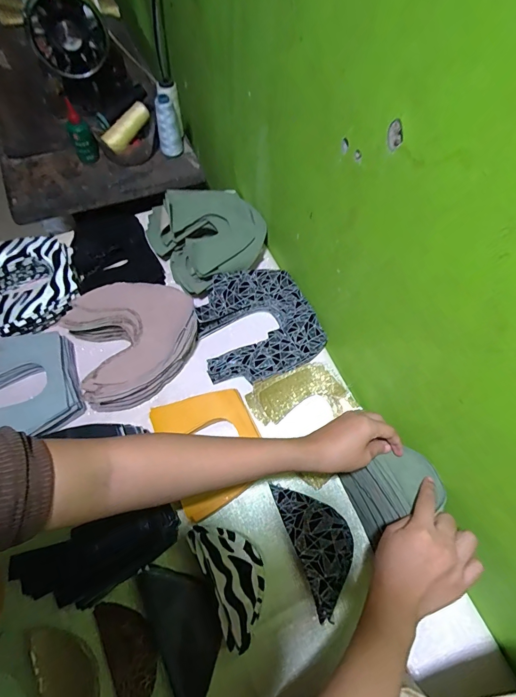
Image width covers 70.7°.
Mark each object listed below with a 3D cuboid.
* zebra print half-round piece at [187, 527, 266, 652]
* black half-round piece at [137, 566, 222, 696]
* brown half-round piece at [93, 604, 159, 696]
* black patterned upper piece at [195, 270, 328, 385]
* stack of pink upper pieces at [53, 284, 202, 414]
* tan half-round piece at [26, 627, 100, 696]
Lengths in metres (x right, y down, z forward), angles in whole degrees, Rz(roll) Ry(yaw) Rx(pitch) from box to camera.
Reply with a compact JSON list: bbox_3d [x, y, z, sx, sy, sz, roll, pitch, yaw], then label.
[{"bbox_3d":[-0.026,0.242,0.387,0.062,0.017,0.118,-24,67,-15],"label":"zebra print half-round piece"},{"bbox_3d":[-0.075,0.306,0.399,0.073,0.021,0.141,-30,68,-2],"label":"black half-round piece"},{"bbox_3d":[-0.138,0.337,0.400,0.051,0.016,0.115,-24,67,-15],"label":"brown half-round piece"},{"bbox_3d":[-0.003,-0.039,0.588,0.184,0.040,0.186,-19,66,-13],"label":"black patterned upper piece"},{"bbox_3d":[-0.185,-0.018,0.554,0.186,0.051,0.183,-21,67,-14],"label":"stack of pink upper pieces"},{"bbox_3d":[-0.202,0.359,0.388,0.055,0.026,0.124,-21,67,-14],"label":"tan half-round piece"}]

